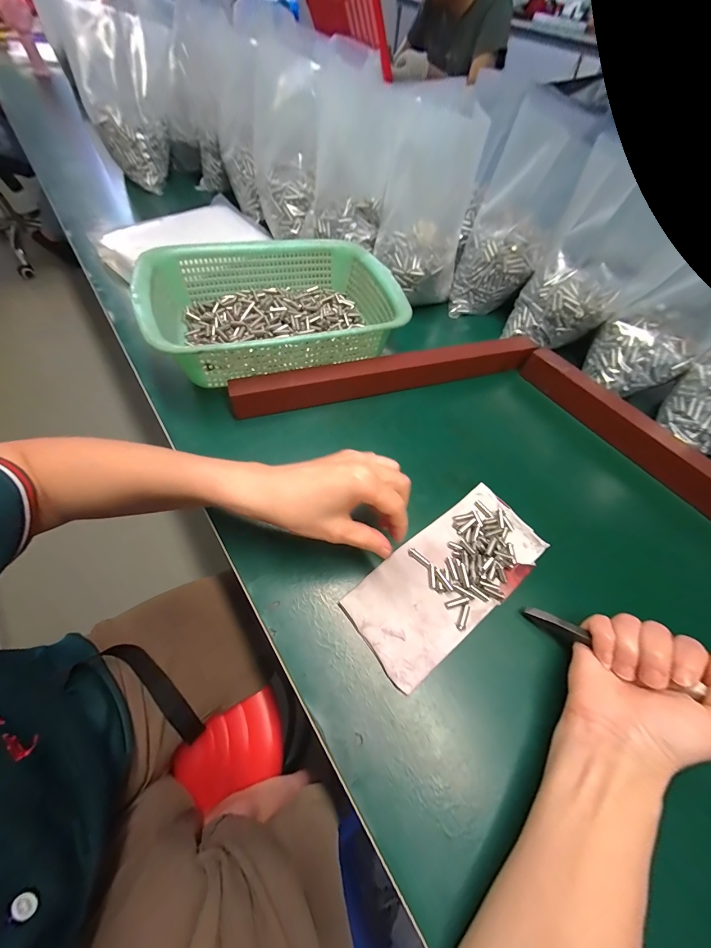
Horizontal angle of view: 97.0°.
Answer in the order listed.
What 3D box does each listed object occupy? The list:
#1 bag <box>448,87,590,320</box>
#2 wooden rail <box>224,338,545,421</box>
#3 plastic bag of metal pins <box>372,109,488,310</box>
[{"bbox_3d":[0.222,-0.342,0.438,0.109,0.211,0.095,10,60,2],"label":"bag"},{"bbox_3d":[0.043,-0.124,0.395,0.379,0.042,0.027,-13,62,-12],"label":"wooden rail"},{"bbox_3d":[0.094,-0.338,0.423,0.115,0.188,0.076,5,60,-2],"label":"plastic bag of metal pins"}]

